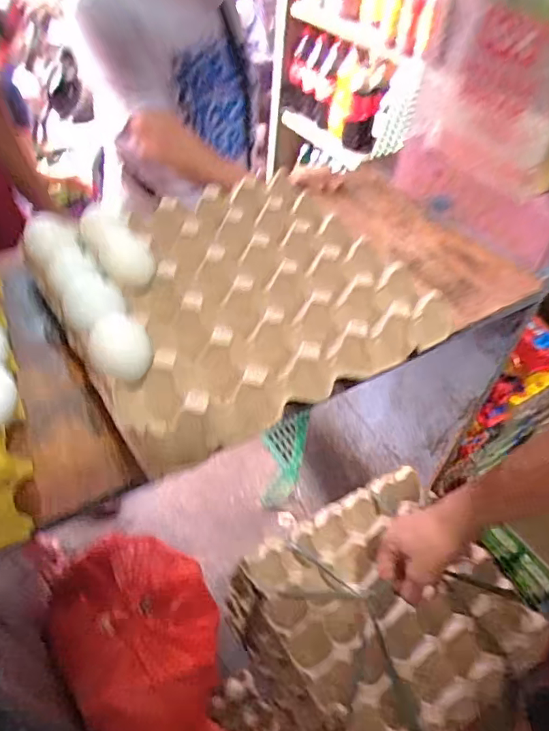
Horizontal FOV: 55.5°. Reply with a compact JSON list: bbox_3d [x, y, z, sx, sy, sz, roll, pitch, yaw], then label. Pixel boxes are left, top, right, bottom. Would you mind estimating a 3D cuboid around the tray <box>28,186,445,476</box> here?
[{"bbox_3d":[-0.030,-0.074,0.459,0.297,0.057,0.261,-24,54,-25],"label":"tray"}]

